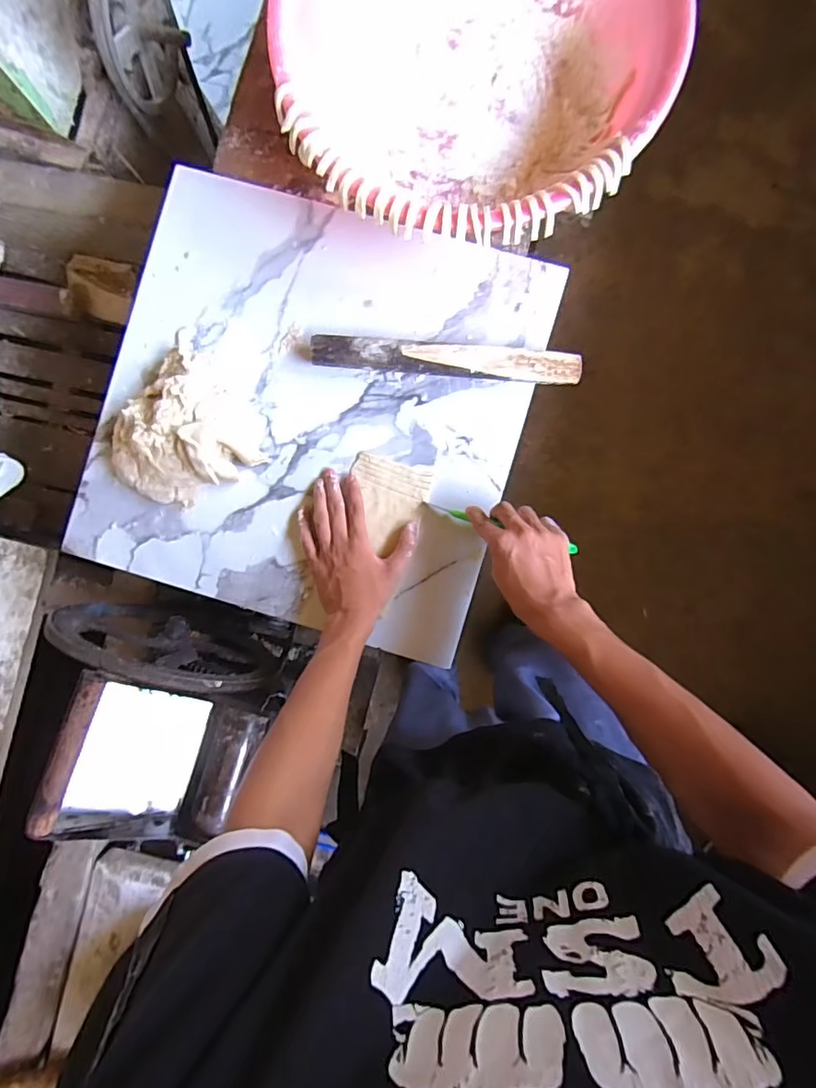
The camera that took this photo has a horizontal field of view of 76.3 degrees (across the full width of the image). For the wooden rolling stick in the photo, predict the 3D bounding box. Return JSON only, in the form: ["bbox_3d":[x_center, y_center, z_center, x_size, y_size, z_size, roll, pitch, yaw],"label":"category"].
[{"bbox_3d":[0.044,-0.210,0.603,0.302,0.040,0.038,4,88,1],"label":"wooden rolling stick"}]

